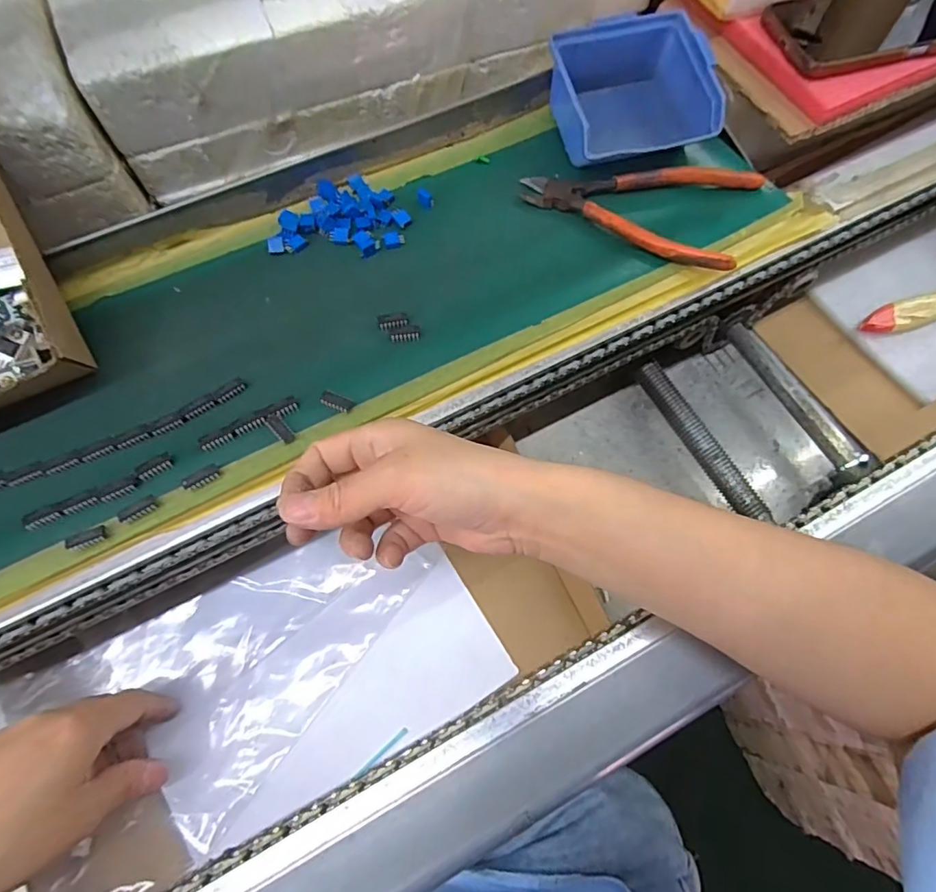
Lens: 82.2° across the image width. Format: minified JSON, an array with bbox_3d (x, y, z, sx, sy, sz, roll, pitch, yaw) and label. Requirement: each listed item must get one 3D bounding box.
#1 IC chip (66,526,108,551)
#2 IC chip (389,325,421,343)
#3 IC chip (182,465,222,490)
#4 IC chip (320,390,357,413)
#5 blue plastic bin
[{"bbox_3d":[-0.198,0.048,0.279,0.018,0.007,0.006,-25,71,-10],"label":"IC chip"},{"bbox_3d":[-0.039,-0.070,0.333,0.018,0.005,0.008,-7,69,-3],"label":"IC chip"},{"bbox_3d":[-0.145,0.018,0.293,0.019,0.006,0.008,-31,72,-12],"label":"IC chip"},{"bbox_3d":[-0.075,-0.025,0.311,0.020,0.006,0.009,23,70,8],"label":"IC chip"},{"bbox_3d":[0.111,-0.244,0.382,0.108,0.051,0.102,-13,70,-6],"label":"blue plastic bin"}]

